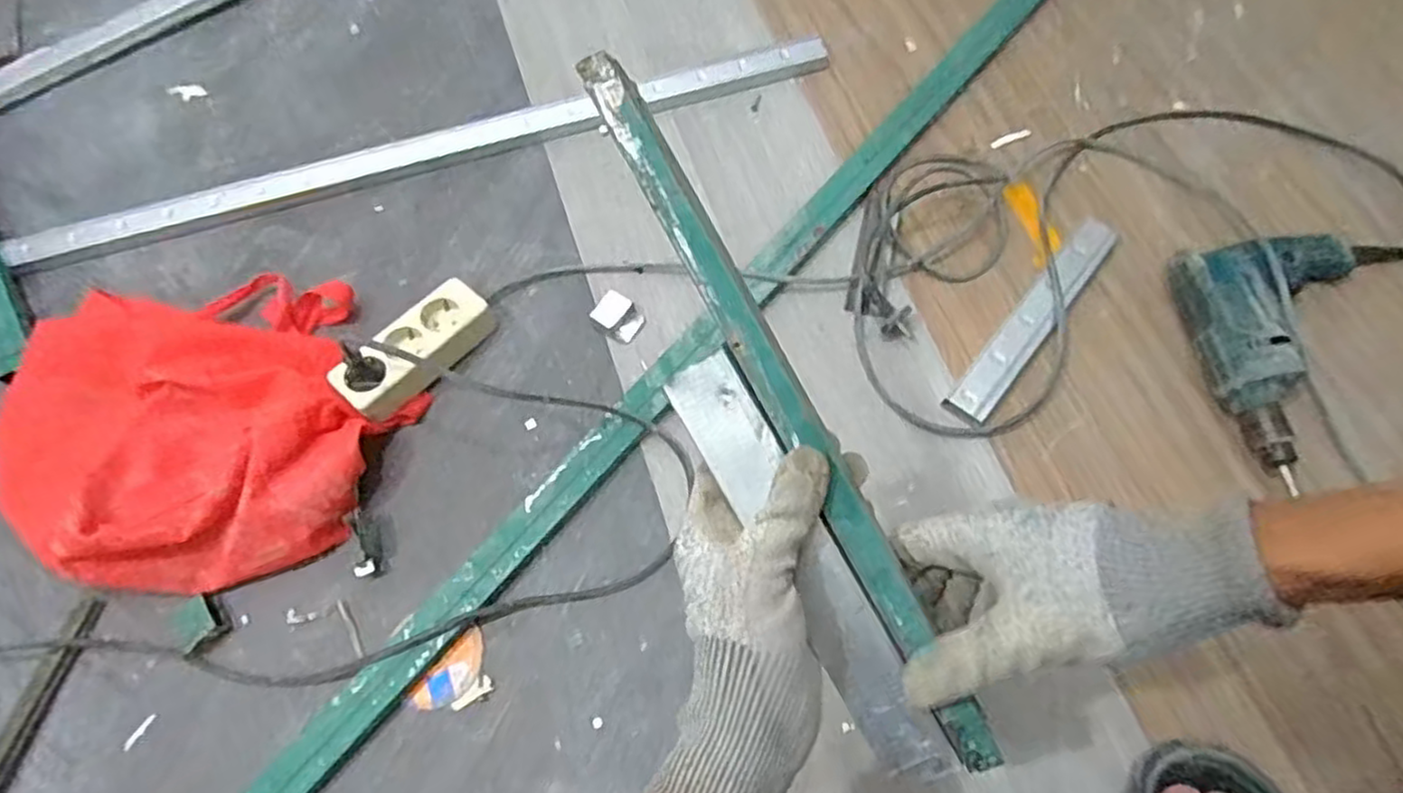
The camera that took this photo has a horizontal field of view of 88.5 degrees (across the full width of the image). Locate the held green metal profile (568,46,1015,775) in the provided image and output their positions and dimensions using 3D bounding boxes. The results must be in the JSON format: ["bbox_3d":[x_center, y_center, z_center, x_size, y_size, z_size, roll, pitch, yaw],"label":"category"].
[{"bbox_3d":[0.046,0.007,0.356,0.025,0.030,0.384,-29,91,-9],"label":"held green metal profile"}]

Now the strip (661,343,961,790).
[{"bbox_3d":[0.054,0.086,0.355,0.037,0.004,0.231,-29,91,13],"label":"strip"}]

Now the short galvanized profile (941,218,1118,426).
[{"bbox_3d":[0.322,-0.074,0.695,0.037,0.023,0.256,38,74,17],"label":"short galvanized profile"}]

